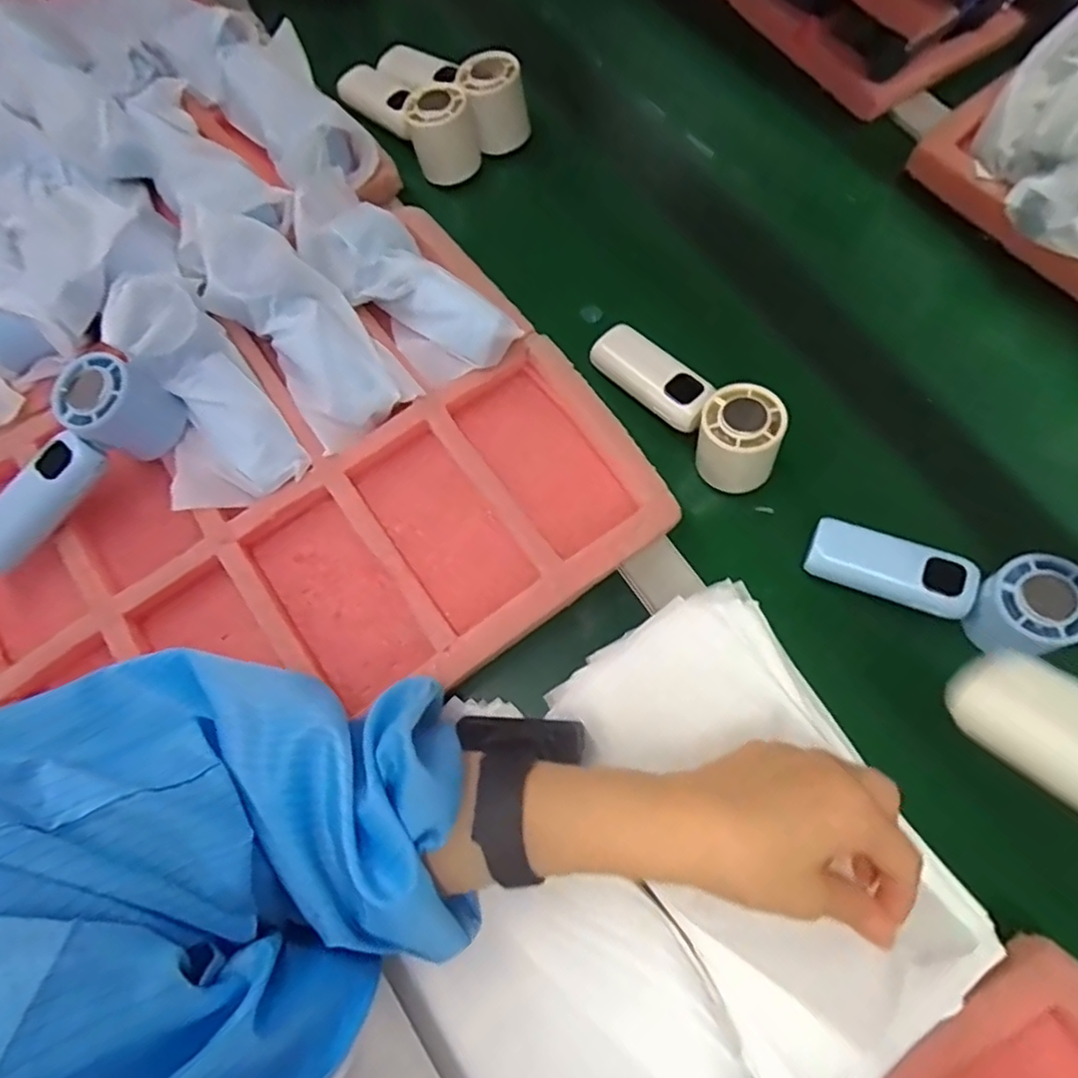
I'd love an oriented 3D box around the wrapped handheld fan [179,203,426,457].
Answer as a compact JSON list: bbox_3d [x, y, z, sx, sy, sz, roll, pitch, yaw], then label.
[{"bbox_3d":[-0.179,-0.154,0.451,0.074,0.056,0.201,-44,91,-12],"label":"wrapped handheld fan"}]

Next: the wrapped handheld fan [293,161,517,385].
[{"bbox_3d":[-0.104,-0.184,0.467,0.065,0.059,0.195,-43,74,-12],"label":"wrapped handheld fan"}]

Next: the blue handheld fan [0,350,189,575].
[{"bbox_3d":[-0.305,-0.046,0.429,0.048,0.063,0.153,44,92,16],"label":"blue handheld fan"}]

